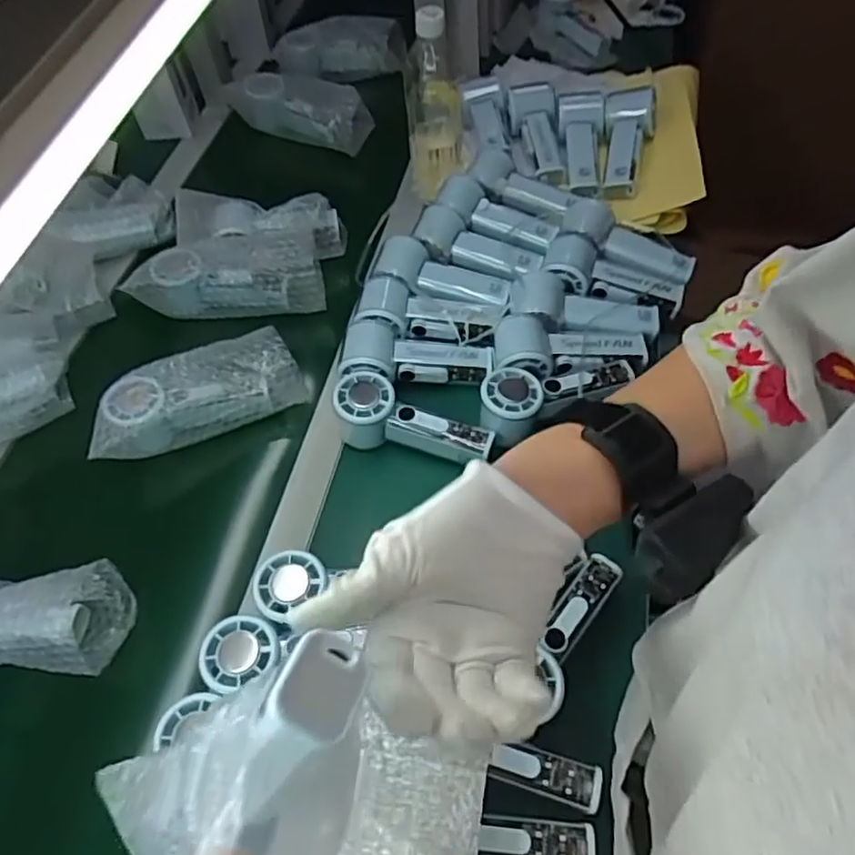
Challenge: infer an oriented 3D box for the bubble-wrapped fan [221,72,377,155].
[{"bbox_3d":[-0.190,-0.467,0.931,0.209,0.076,0.070,21,61,15],"label":"bubble-wrapped fan"}]

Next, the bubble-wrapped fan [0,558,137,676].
[{"bbox_3d":[-0.351,0.155,0.534,0.182,0.068,0.086,0,57,3],"label":"bubble-wrapped fan"}]

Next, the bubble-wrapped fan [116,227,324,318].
[{"bbox_3d":[-0.223,-0.180,0.738,0.199,0.062,0.082,-4,57,1],"label":"bubble-wrapped fan"}]

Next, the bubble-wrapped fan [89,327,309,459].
[{"bbox_3d":[-0.228,-0.033,0.639,0.196,0.059,0.067,-25,60,-12],"label":"bubble-wrapped fan"}]

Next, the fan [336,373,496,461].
[{"bbox_3d":[-0.012,-0.006,0.617,0.151,0.062,0.061,9,58,9],"label":"fan"}]

